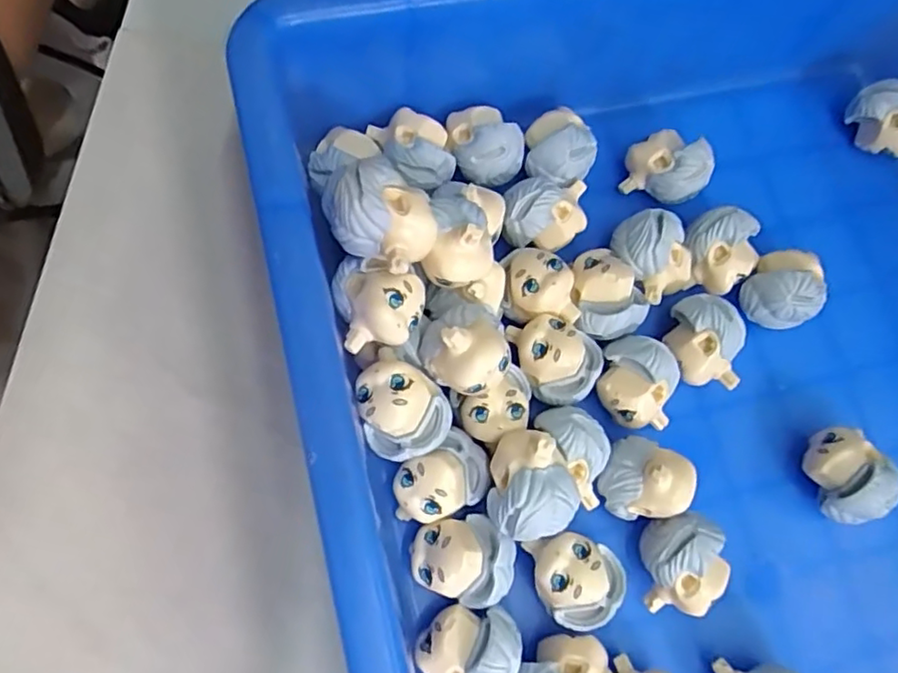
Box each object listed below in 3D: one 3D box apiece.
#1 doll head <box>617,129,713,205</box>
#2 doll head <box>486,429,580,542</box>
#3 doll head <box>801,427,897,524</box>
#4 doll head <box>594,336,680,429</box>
[{"bbox_3d":[0.075,-0.058,0.216,0.027,0.016,0.020,22,75,6],"label":"doll head"},{"bbox_3d":[0.023,0.040,0.172,0.023,0.023,0.027,7,74,-4],"label":"doll head"},{"bbox_3d":[0.121,0.043,0.196,0.020,0.024,0.027,-8,76,-8],"label":"doll head"},{"bbox_3d":[0.058,0.014,0.195,0.023,0.017,0.025,8,74,-4],"label":"doll head"}]

